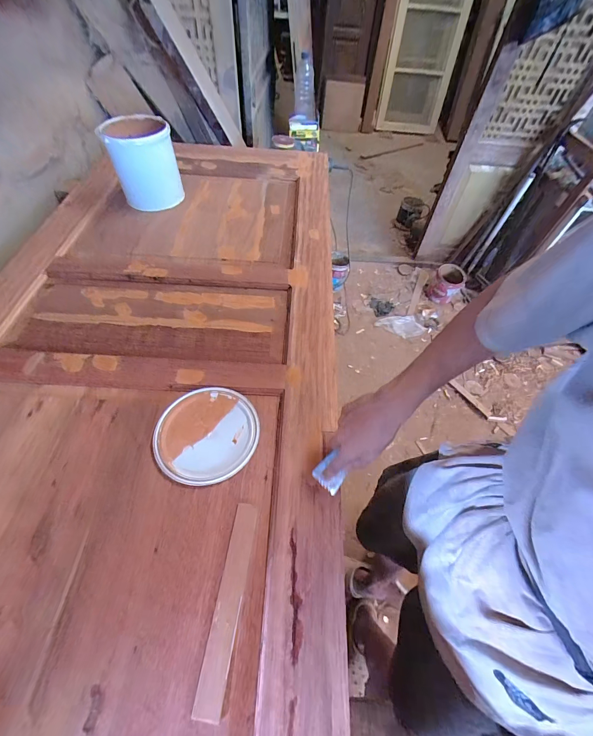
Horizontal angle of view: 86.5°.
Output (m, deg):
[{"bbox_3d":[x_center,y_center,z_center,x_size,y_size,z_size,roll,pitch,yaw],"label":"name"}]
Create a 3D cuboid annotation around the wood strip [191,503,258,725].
[{"bbox_3d":[-0.089,0.306,0.421,0.034,0.006,0.229,7,55,4],"label":"wood strip"}]

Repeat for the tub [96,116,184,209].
[{"bbox_3d":[-0.441,-0.598,0.920,0.175,0.189,0.152,-22,58,-15],"label":"tub"}]

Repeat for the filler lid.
[{"bbox_3d":[-0.156,0.112,0.551,0.174,0.009,0.170,0,55,0],"label":"filler lid"}]

